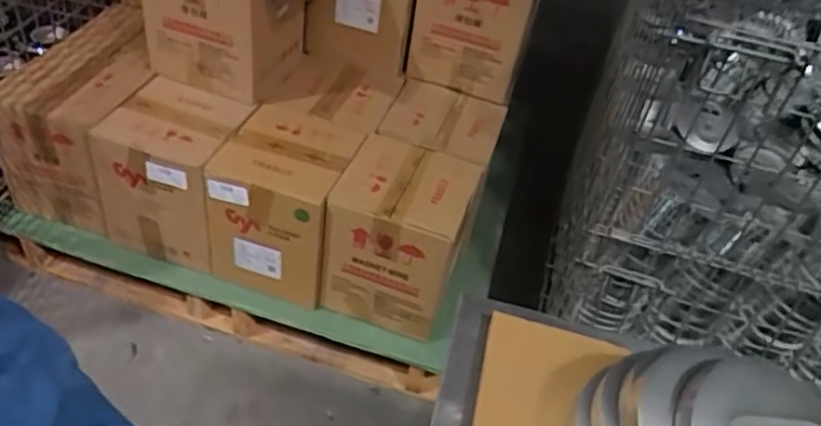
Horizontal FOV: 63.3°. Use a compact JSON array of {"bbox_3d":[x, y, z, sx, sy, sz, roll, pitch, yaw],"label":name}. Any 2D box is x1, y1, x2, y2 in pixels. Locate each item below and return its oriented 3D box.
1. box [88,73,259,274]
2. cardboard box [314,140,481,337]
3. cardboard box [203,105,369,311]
[{"bbox_3d":[-0.457,-0.079,1.315,0.228,0.271,0.202,16,41,7],"label":"box"},{"bbox_3d":[-0.016,0.044,1.298,0.234,0.257,0.249,18,41,9],"label":"cardboard box"},{"bbox_3d":[-0.241,-0.021,1.321,0.225,0.275,0.238,16,41,7],"label":"cardboard box"}]

